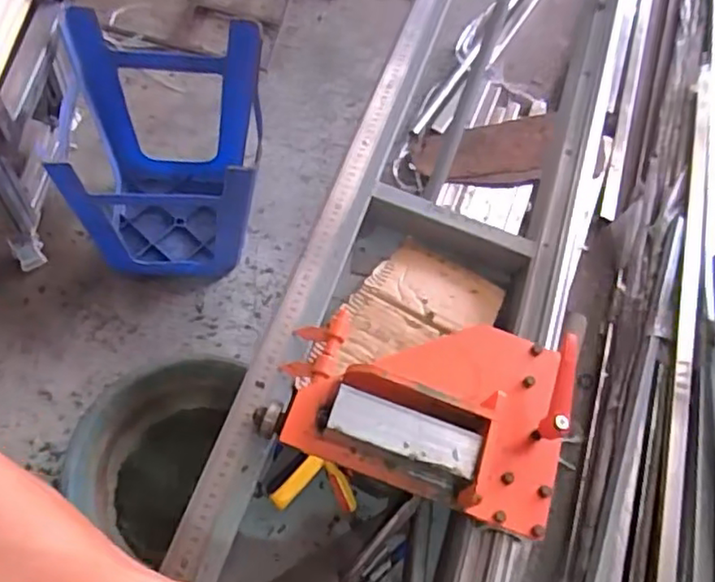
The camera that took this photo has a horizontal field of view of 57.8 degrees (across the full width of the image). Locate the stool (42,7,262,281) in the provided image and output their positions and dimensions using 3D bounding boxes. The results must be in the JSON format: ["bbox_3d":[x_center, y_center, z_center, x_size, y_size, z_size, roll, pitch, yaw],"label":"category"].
[{"bbox_3d":[-0.373,-0.243,1.254,0.337,0.436,0.340,2,64,-10],"label":"stool"}]

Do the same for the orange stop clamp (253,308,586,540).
[{"bbox_3d":[0.059,0.096,0.599,0.266,0.088,0.183,19,63,-1],"label":"orange stop clamp"}]

